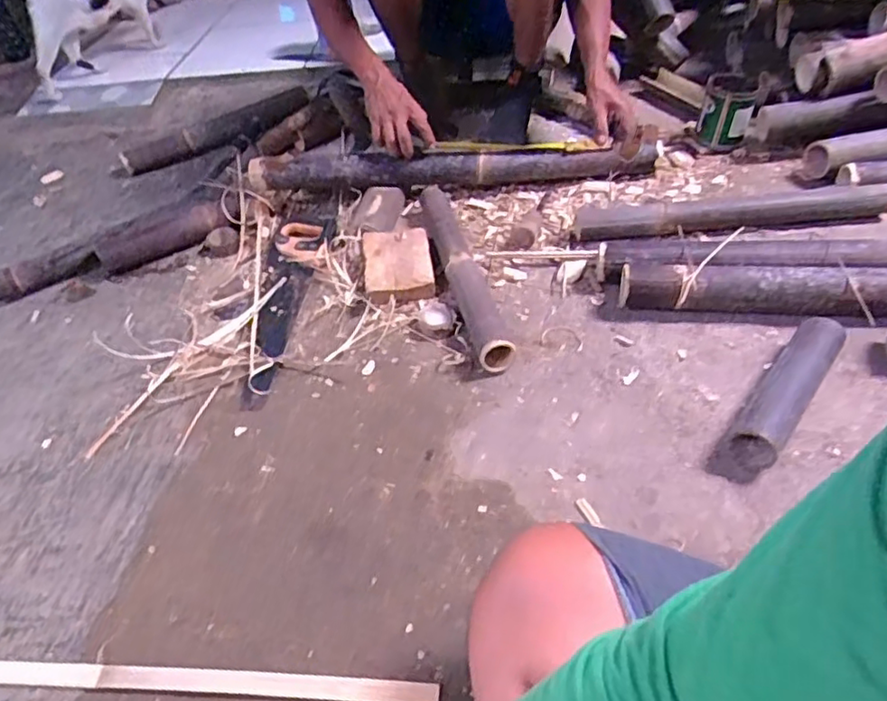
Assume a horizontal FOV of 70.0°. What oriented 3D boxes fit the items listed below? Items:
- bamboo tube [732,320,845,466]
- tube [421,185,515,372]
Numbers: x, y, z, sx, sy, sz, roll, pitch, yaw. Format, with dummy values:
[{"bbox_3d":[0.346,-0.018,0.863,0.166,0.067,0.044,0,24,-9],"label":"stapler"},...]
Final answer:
[{"bbox_3d":[0.455,0.047,0.836,0.064,0.065,0.274,28,53,32],"label":"bamboo tube"},{"bbox_3d":[0.032,-0.150,1.110,0.070,0.066,0.487,-13,43,-7],"label":"tube"}]

